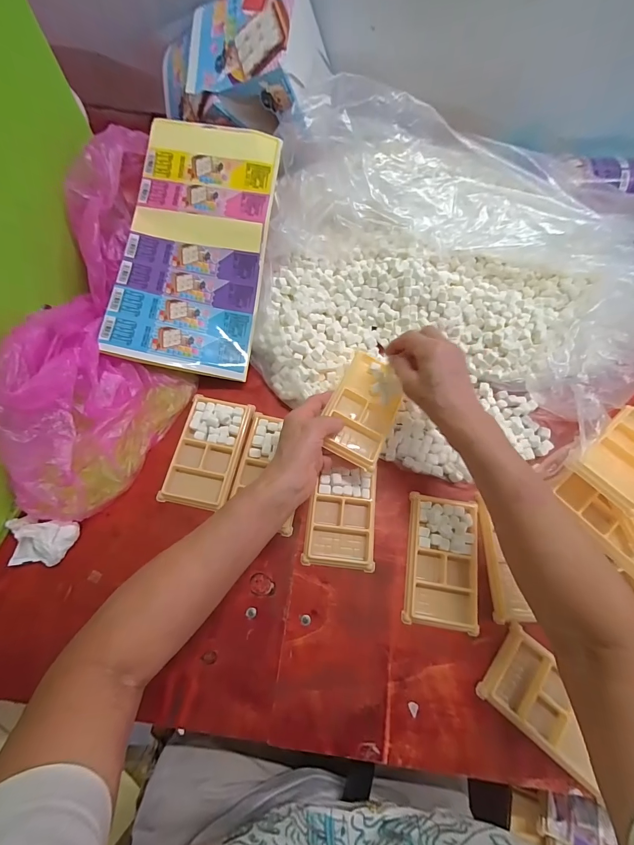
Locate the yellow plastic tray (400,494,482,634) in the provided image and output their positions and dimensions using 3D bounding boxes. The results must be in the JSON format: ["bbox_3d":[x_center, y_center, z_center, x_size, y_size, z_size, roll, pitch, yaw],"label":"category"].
[{"bbox_3d":[0.142,0.154,0.401,0.079,0.017,0.136,10,69,3],"label":"yellow plastic tray"}]

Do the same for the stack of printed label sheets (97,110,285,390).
[{"bbox_3d":[-0.156,-0.230,0.467,0.174,0.030,0.327,8,85,-5],"label":"stack of printed label sheets"}]

